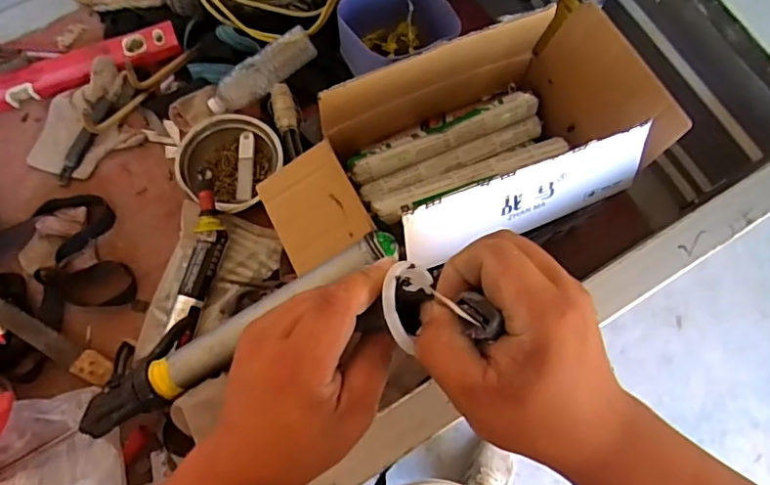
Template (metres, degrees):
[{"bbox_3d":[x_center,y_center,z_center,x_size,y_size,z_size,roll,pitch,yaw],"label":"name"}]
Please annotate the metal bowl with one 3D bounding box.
[{"bbox_3d":[-0.280,-0.148,0.978,0.166,0.072,0.170,-1,73,2],"label":"metal bowl"}]

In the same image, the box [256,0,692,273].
[{"bbox_3d":[0.103,-0.116,0.787,0.529,0.201,0.259,-25,73,-6],"label":"box"}]

